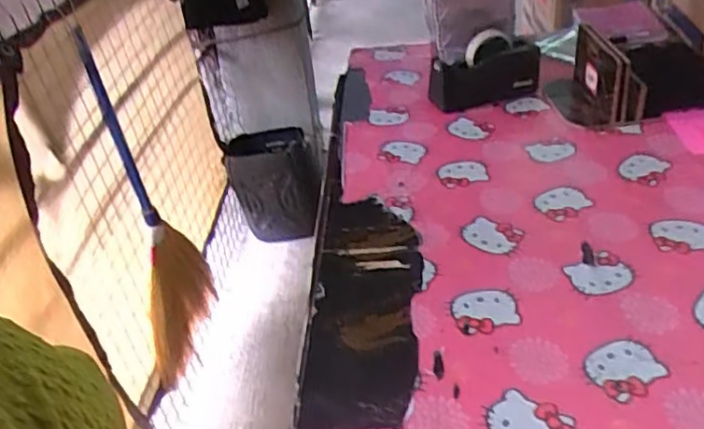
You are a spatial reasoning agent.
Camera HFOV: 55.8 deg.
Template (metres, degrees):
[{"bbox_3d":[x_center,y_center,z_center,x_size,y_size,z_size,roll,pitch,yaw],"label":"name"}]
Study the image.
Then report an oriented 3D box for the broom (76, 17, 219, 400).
[{"bbox_3d":[-0.536,0.039,1.652,0.060,0.913,0.388,-1,44,16],"label":"broom"}]

